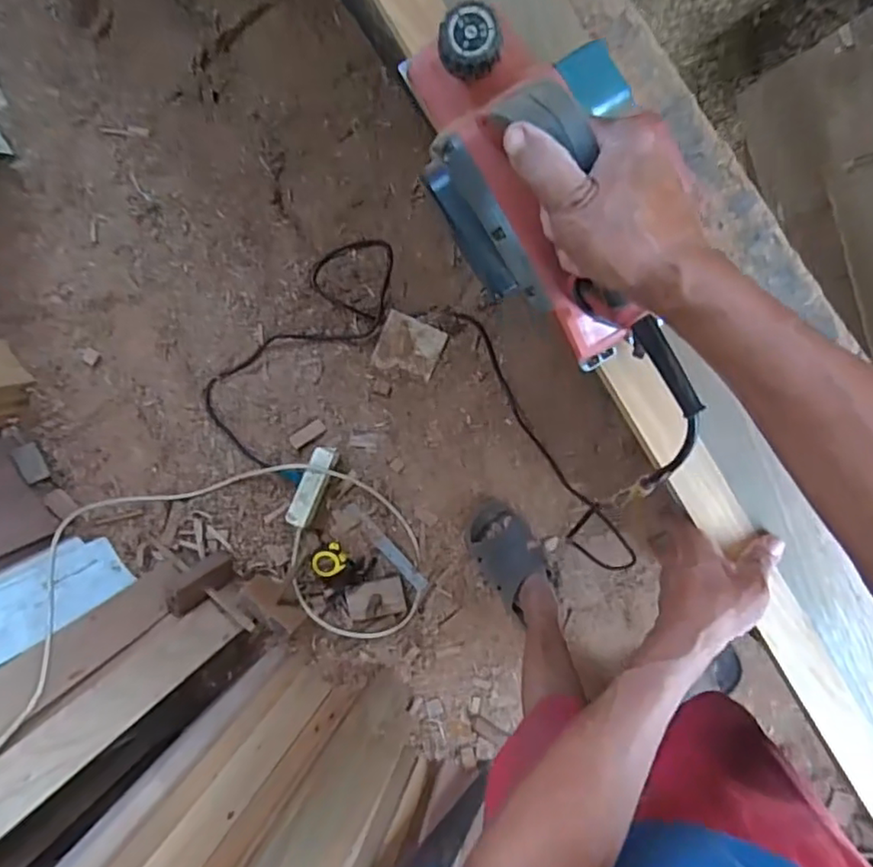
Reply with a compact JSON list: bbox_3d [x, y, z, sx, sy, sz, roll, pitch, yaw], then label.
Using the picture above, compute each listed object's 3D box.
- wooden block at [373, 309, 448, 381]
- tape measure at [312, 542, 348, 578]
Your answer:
[{"bbox_3d":[-0.052,-0.168,1.167,0.118,0.013,0.108,23,96,3],"label":"wooden block"},{"bbox_3d":[-0.210,0.250,1.185,0.067,0.032,0.062,1,96,5],"label":"tape measure"}]

